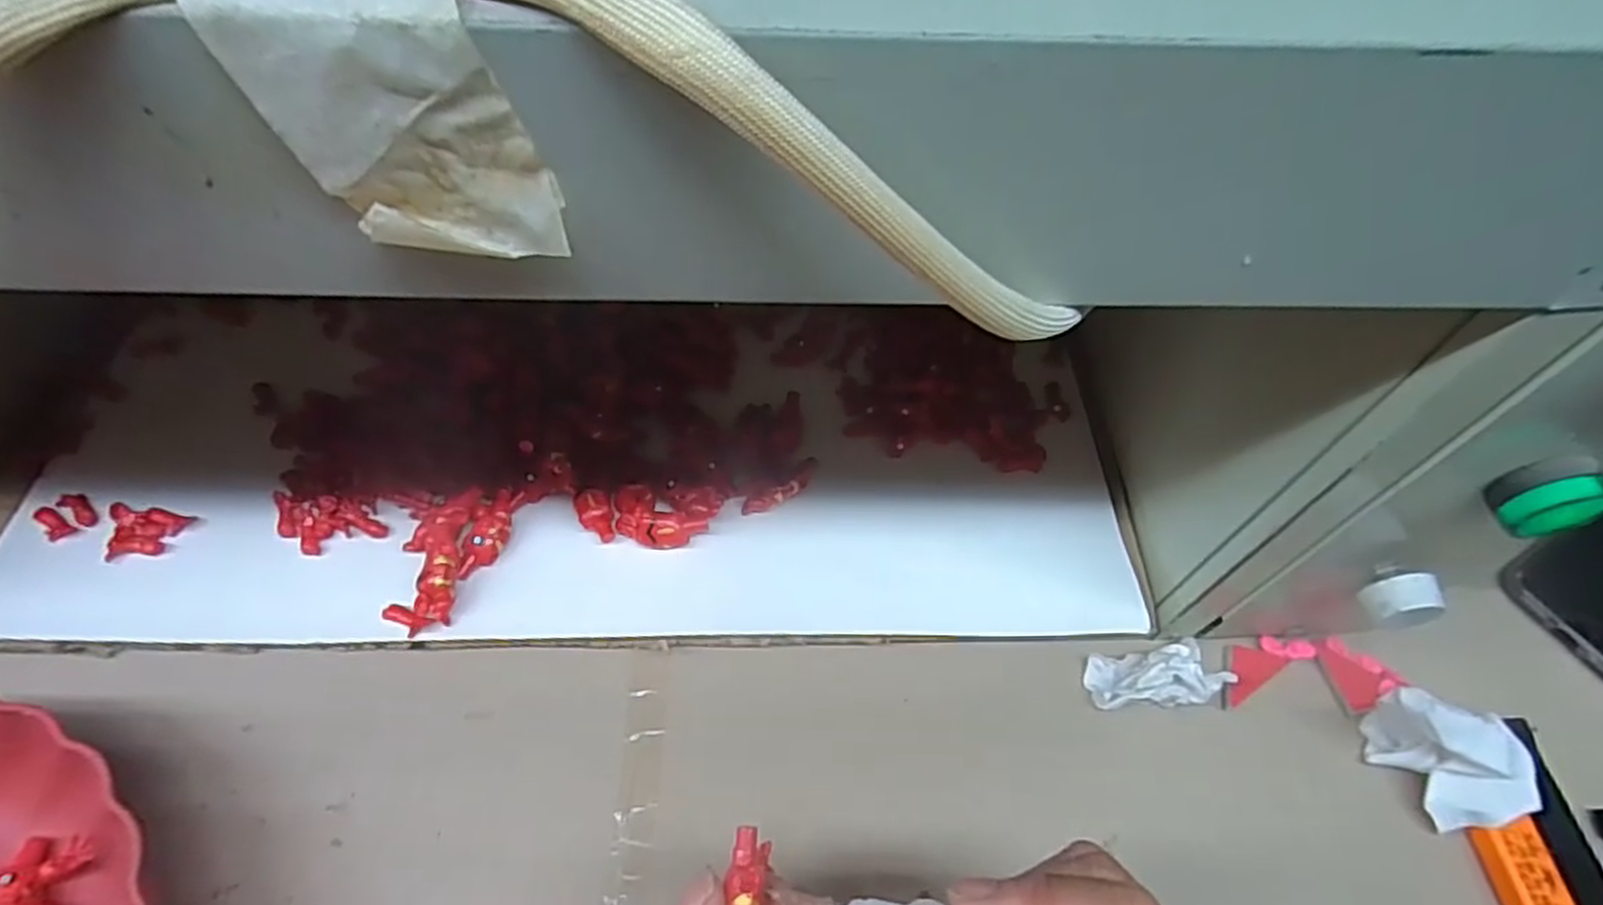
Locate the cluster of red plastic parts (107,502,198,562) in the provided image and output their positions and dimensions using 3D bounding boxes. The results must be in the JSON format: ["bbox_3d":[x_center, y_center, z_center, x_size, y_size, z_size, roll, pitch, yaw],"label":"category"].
[{"bbox_3d":[-0.297,0.035,0.348,0.031,0.008,0.025,-4,60,-5],"label":"cluster of red plastic parts"}]

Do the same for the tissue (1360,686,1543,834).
[{"bbox_3d":[0.268,0.126,0.314,0.038,0.037,0.056,-34,67,-20],"label":"tissue"}]

